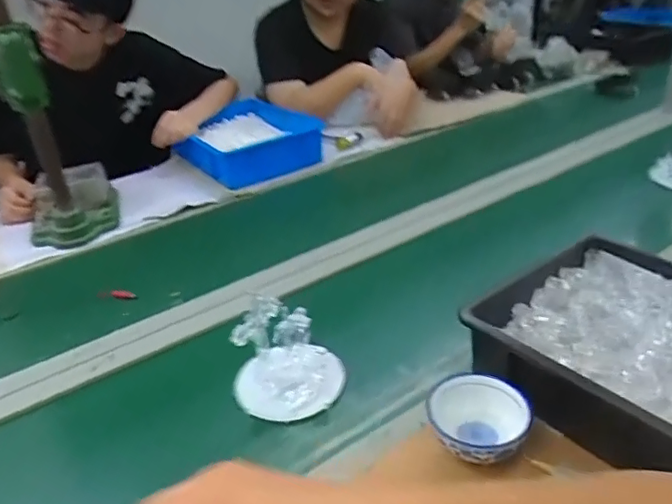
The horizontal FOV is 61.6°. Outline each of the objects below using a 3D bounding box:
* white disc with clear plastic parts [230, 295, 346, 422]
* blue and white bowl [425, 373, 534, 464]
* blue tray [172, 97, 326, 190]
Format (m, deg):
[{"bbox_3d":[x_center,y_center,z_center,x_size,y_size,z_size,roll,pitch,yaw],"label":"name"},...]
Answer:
[{"bbox_3d":[-0.059,0.123,0.683,0.127,0.097,0.116,-5,31,3],"label":"white disc with clear plastic parts"},{"bbox_3d":[0.143,0.176,0.569,0.098,0.052,0.097,-5,31,3],"label":"blue and white bowl"},{"bbox_3d":[-0.247,-0.314,1.558,0.329,0.099,0.459,-21,34,-23],"label":"blue tray"}]

